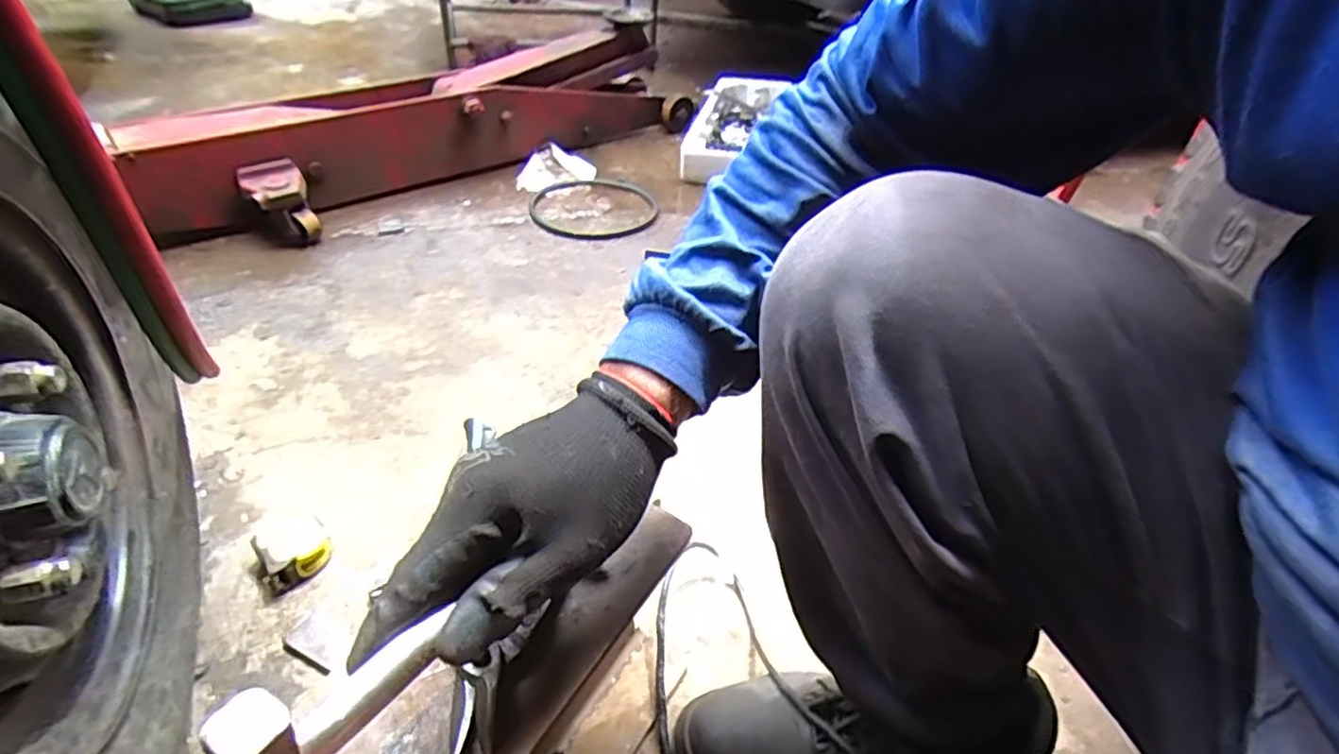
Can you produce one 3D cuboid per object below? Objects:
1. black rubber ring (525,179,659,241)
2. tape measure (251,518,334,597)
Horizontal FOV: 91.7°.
[{"bbox_3d":[-0.159,-0.363,1.369,0.279,0.011,0.282,3,41,-3],"label":"black rubber ring"},{"bbox_3d":[-0.400,0.184,0.687,0.076,0.043,0.071,-30,51,-33],"label":"tape measure"}]

